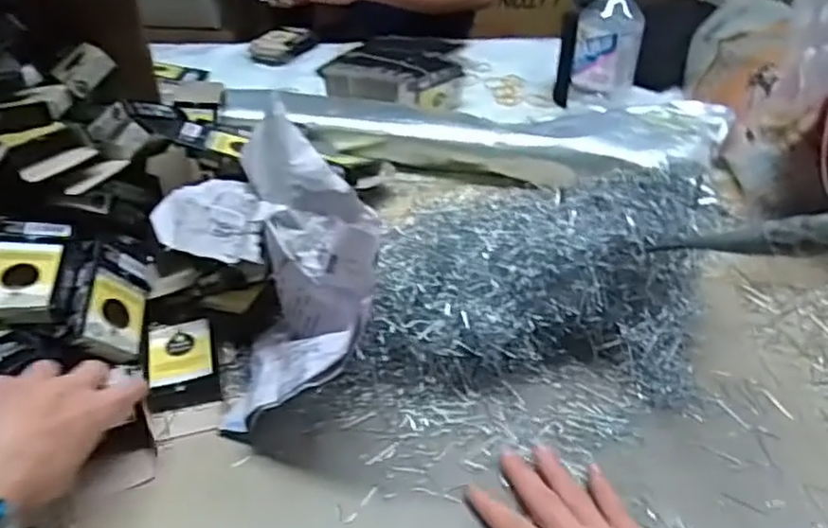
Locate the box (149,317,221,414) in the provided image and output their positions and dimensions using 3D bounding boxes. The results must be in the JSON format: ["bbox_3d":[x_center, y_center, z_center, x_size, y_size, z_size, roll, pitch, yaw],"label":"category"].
[{"bbox_3d":[-0.177,0.079,0.508,0.050,0.018,0.081,-10,39,-13],"label":"box"}]

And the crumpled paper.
[{"bbox_3d":[-0.108,0.006,0.493,0.135,0.168,0.218,-14,40,-17],"label":"crumpled paper"}]

